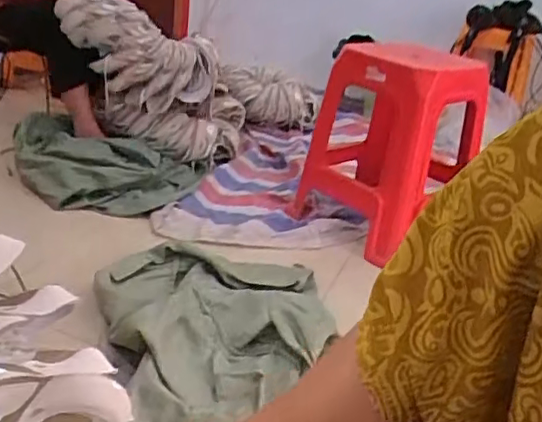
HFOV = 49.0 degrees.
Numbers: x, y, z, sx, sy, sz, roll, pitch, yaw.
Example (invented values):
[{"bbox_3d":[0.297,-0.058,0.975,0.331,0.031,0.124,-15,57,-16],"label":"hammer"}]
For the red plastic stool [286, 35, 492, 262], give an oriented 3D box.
[{"bbox_3d":[0.292,-0.172,1.577,0.345,0.470,0.355,-14,33,-38],"label":"red plastic stool"}]

